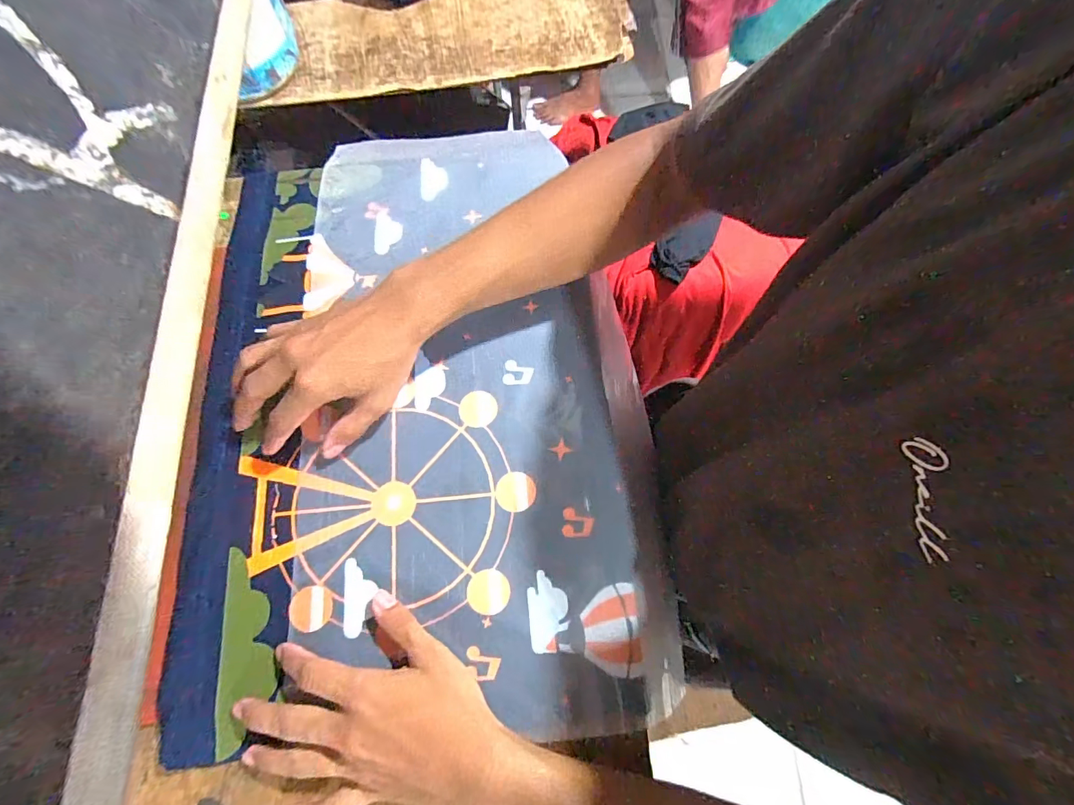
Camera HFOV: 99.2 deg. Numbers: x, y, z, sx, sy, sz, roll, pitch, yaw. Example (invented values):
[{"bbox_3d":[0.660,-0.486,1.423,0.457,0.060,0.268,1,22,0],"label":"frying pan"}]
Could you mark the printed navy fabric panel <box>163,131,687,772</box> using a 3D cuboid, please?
[{"bbox_3d":[-0.098,-0.023,0.382,0.356,0.019,0.513,-4,72,0],"label":"printed navy fabric panel"}]

